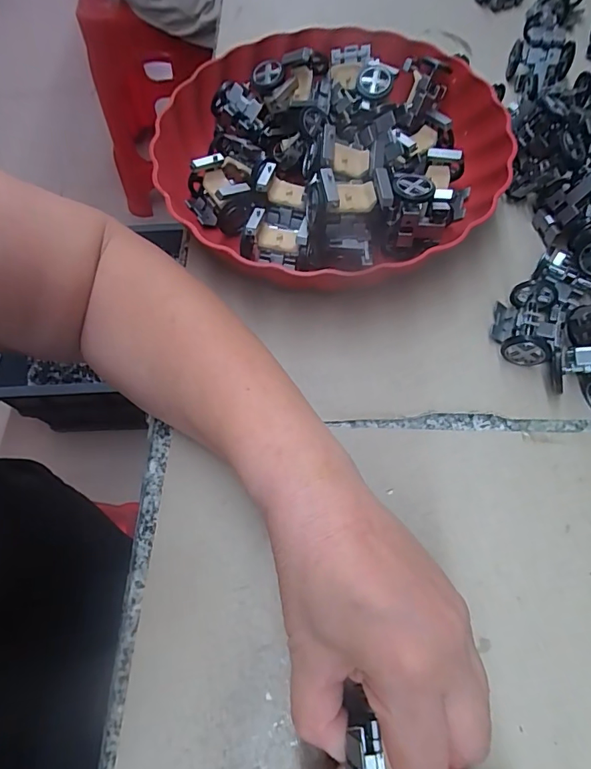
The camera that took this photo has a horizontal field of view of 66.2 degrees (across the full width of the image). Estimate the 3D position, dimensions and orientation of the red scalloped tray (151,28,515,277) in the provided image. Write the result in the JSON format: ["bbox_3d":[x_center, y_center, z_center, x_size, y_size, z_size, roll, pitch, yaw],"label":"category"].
[{"bbox_3d":[0.024,-0.171,0.334,0.244,0.054,0.246,-6,66,1],"label":"red scalloped tray"}]

